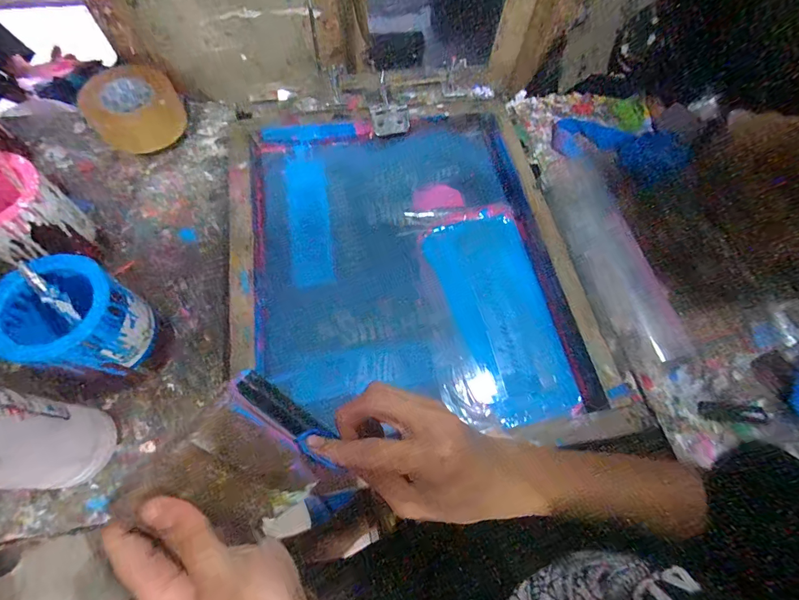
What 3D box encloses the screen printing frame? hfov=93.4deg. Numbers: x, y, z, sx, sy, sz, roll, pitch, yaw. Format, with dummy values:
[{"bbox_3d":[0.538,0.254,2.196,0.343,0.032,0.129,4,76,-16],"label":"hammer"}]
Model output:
[{"bbox_3d":[0.019,-0.064,0.539,0.473,0.041,0.544,-10,66,-7],"label":"screen printing frame"}]

